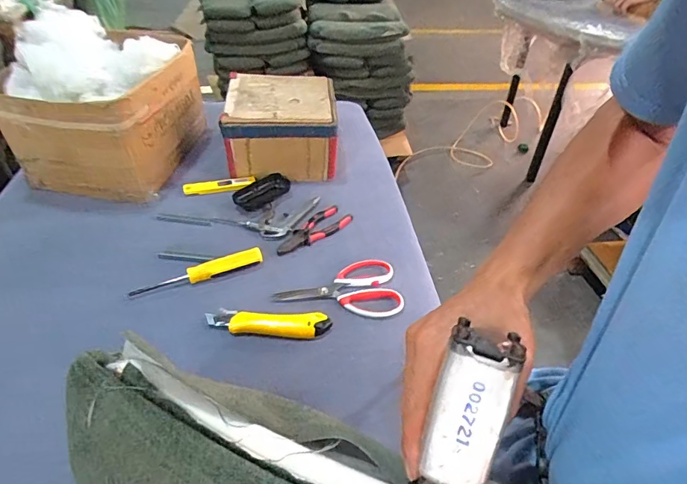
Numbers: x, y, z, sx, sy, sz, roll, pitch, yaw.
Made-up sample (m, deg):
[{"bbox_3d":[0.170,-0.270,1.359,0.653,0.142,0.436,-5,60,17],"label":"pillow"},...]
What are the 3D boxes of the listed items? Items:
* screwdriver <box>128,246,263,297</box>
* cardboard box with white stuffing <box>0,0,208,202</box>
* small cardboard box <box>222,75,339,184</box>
[{"bbox_3d":[-0.222,0.045,0.669,0.195,0.025,0.023,-17,46,-19],"label":"screwdriver"},{"bbox_3d":[-0.454,-0.264,0.840,0.258,0.240,0.282,6,42,5],"label":"cardboard box with white stuffing"},{"bbox_3d":[-0.124,-0.244,0.917,0.216,0.125,0.228,0,42,-2],"label":"small cardboard box"}]

